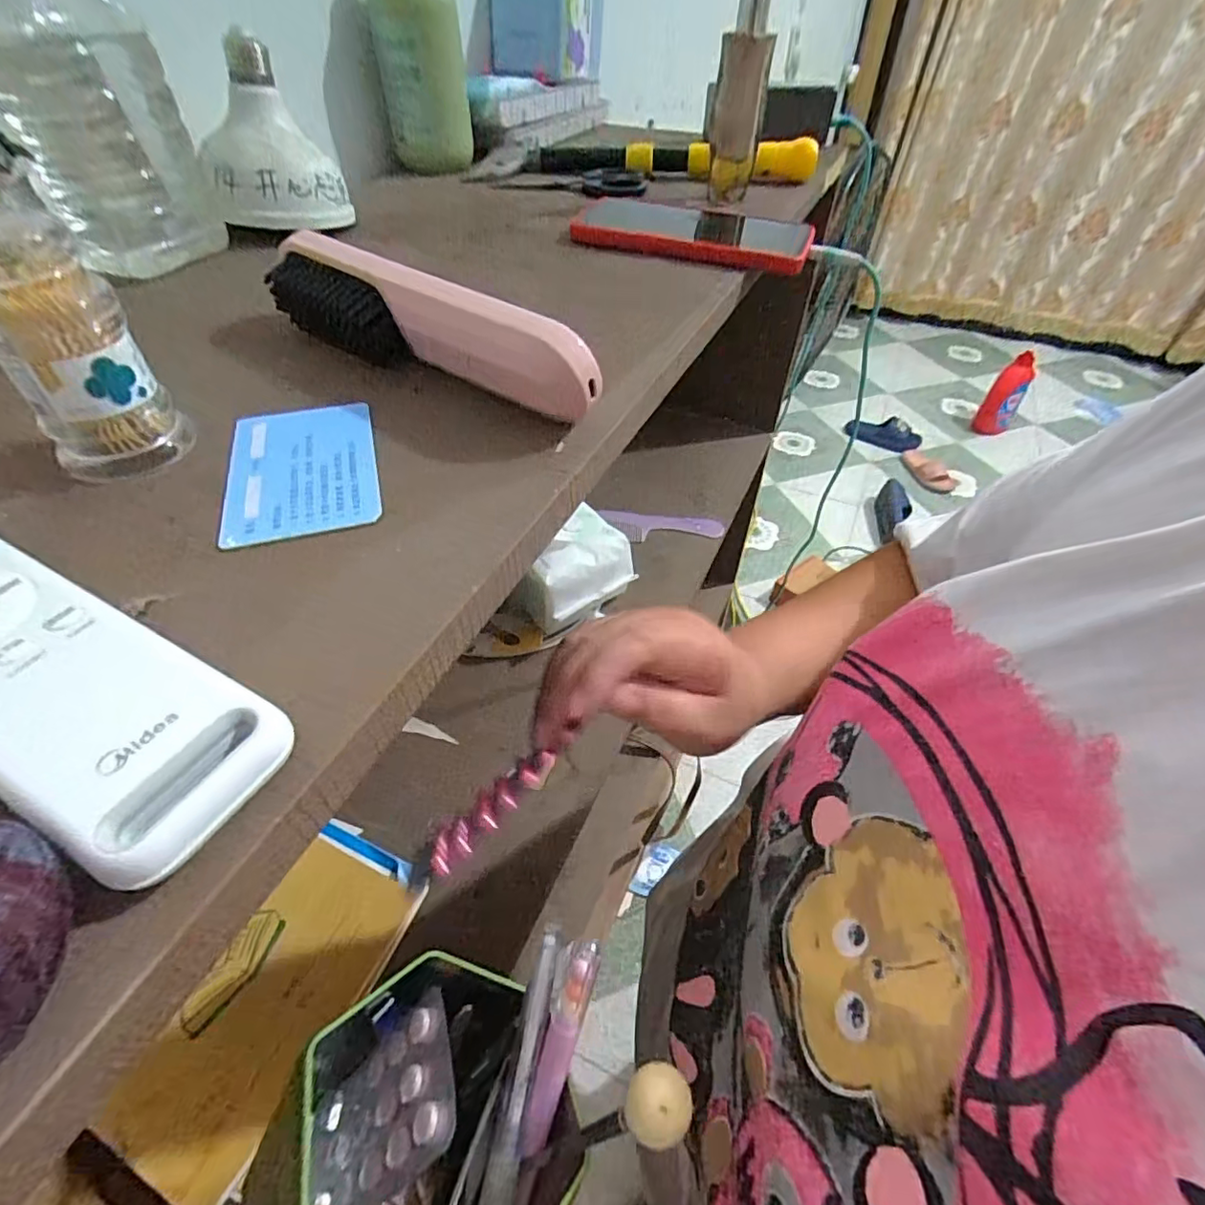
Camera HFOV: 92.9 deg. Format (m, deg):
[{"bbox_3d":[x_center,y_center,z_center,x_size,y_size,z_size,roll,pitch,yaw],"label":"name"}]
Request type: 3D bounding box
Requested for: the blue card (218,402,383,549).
[{"bbox_3d":[-0.118,-0.055,0.226,0.054,0.004,0.084,-14,50,-13],"label":"blue card"}]

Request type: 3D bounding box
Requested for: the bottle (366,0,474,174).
[{"bbox_3d":[-0.153,-0.455,0.486,0.069,0.138,0.056,-11,49,-11],"label":"bottle"}]

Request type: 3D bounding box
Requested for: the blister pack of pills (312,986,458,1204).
[{"bbox_3d":[-0.086,0.199,0.222,0.079,0.007,0.052,-46,32,9],"label":"blister pack of pills"}]

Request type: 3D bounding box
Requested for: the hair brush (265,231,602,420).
[{"bbox_3d":[-0.087,-0.128,0.261,0.194,0.036,0.024,26,53,21],"label":"hair brush"}]

